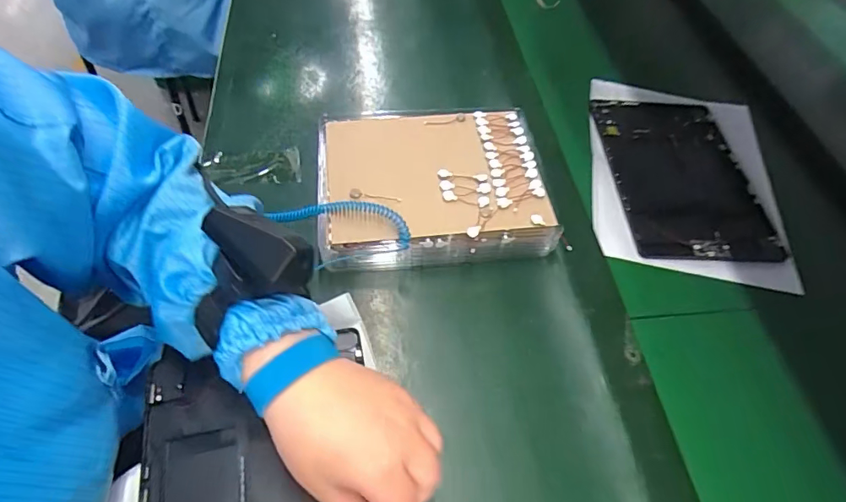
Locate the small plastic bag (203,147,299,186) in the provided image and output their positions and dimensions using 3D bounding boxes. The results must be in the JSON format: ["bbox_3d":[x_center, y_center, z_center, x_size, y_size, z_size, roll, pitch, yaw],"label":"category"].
[{"bbox_3d":[-0.180,-0.091,0.499,0.096,0.006,0.043,-2,56,-6],"label":"small plastic bag"}]

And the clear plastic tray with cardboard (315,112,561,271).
[{"bbox_3d":[0.005,-0.069,0.471,0.215,0.049,0.186,-5,56,-7],"label":"clear plastic tray with cardboard"}]

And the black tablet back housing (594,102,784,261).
[{"bbox_3d":[0.287,-0.088,0.533,0.150,0.012,0.234,0,56,-4],"label":"black tablet back housing"}]

